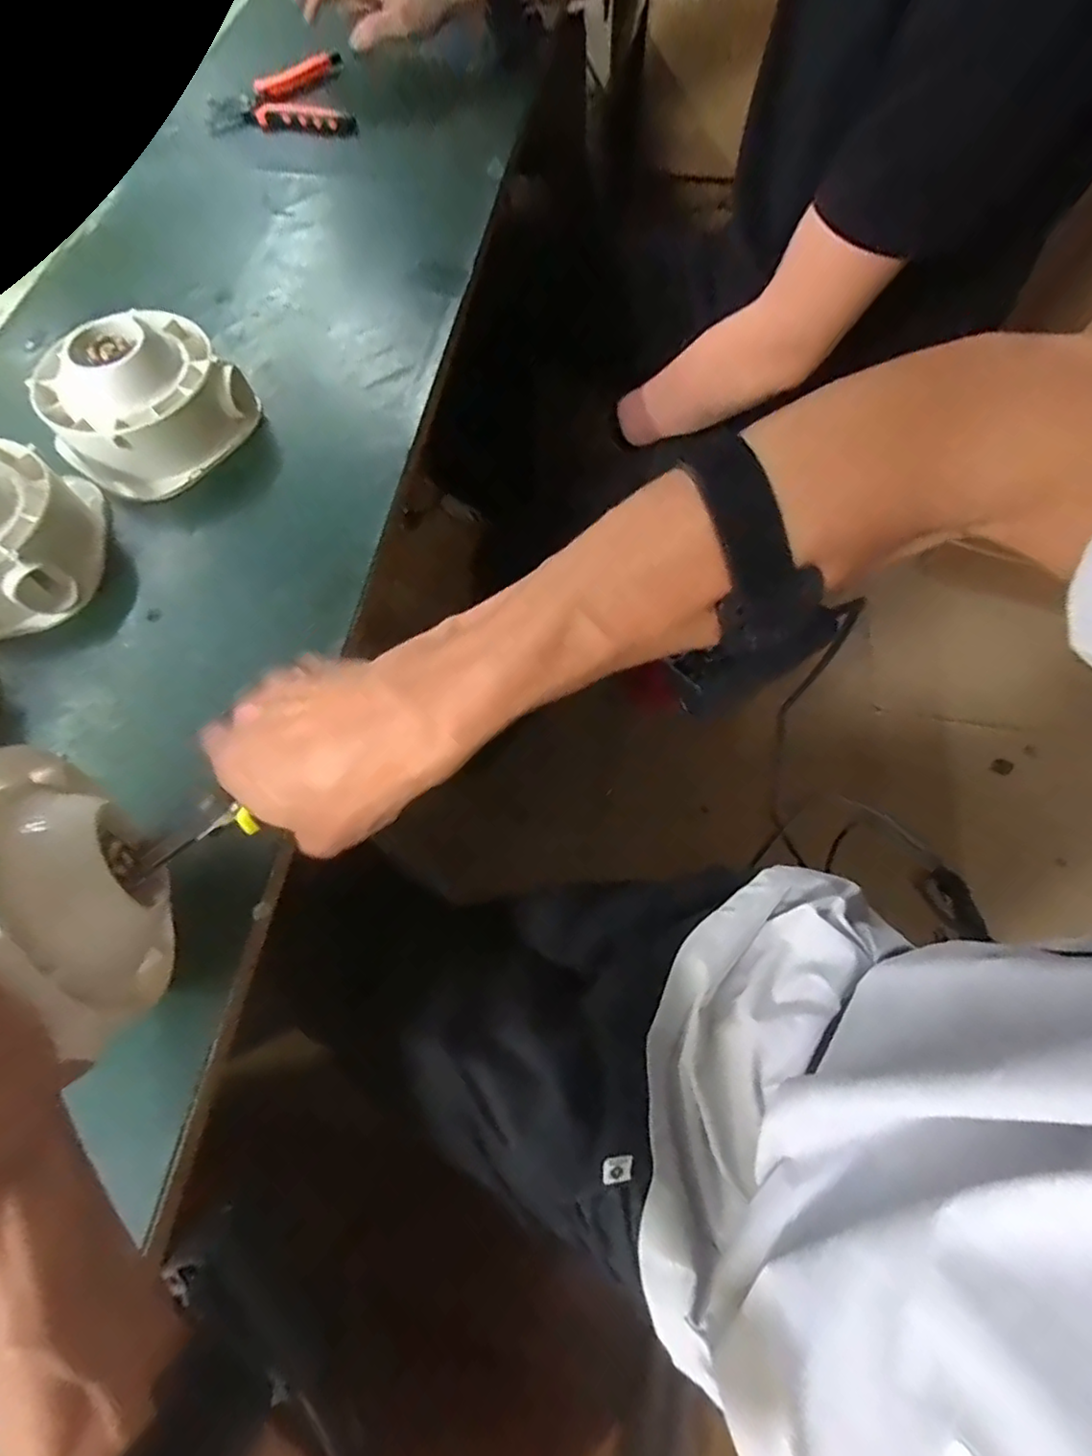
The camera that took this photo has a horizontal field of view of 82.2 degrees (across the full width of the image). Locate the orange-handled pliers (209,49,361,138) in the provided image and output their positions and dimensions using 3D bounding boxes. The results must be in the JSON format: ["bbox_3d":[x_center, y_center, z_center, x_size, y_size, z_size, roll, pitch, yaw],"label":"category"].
[{"bbox_3d":[-0.272,-0.642,0.637,0.151,0.027,0.095,-4,66,-1],"label":"orange-handled pliers"}]

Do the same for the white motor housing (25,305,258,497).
[{"bbox_3d":[-0.305,-0.251,0.465,0.126,0.071,0.135,38,72,16],"label":"white motor housing"}]

